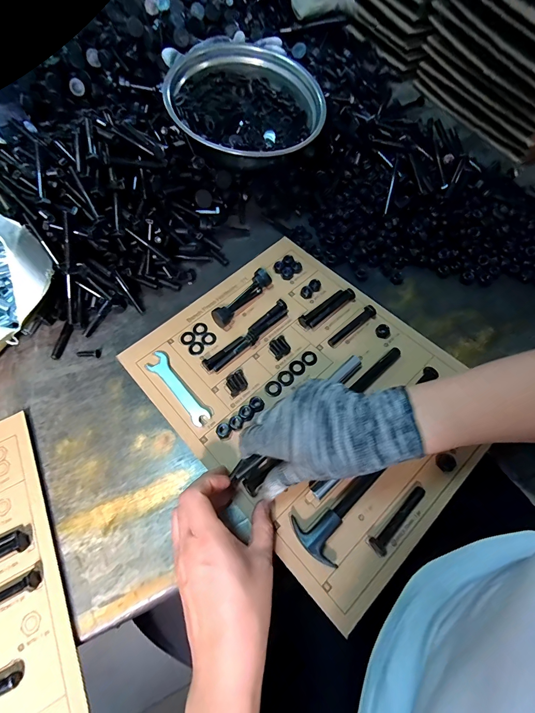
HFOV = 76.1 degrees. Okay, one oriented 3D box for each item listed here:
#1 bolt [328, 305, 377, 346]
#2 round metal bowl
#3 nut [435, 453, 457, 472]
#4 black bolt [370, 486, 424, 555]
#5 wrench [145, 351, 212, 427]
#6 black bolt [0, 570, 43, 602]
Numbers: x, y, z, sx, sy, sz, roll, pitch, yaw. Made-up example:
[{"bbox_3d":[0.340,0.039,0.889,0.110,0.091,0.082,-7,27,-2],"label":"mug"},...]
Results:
[{"bbox_3d":[0.107,-0.040,0.435,0.072,0.016,0.013,-34,66,-14],"label":"bolt"},{"bbox_3d":[-0.030,-0.359,0.502,0.219,0.075,0.219,3,76,-13],"label":"round metal bowl"},{"bbox_3d":[0.185,0.109,0.353,0.016,0.010,0.018,-30,66,-12],"label":"nut"},{"bbox_3d":[0.129,0.158,0.330,0.075,0.012,0.017,-39,68,-16],"label":"black bolt"},{"bbox_3d":[-0.108,0.036,0.412,0.026,0.004,0.113,-39,68,-16],"label":"wrench"},{"bbox_3d":[-0.249,0.222,0.310,0.079,0.011,0.013,-25,65,-10],"label":"black bolt"}]

